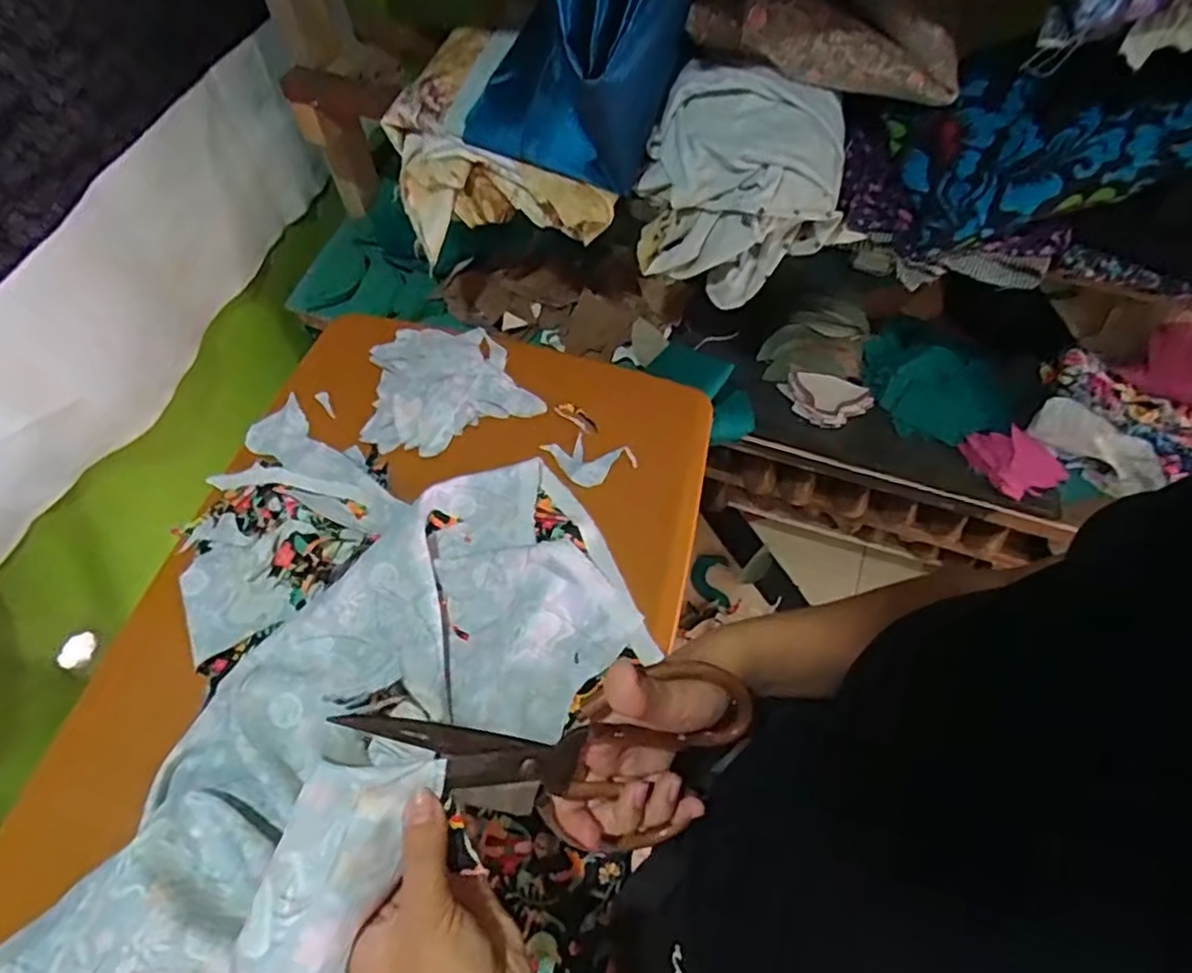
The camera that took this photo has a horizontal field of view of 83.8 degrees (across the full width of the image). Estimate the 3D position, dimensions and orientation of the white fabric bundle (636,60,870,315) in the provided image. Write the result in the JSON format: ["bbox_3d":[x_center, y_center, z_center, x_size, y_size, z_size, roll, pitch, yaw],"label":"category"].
[{"bbox_3d":[0.153,-0.298,0.669,0.205,0.160,0.129,16,61,7],"label":"white fabric bundle"}]

